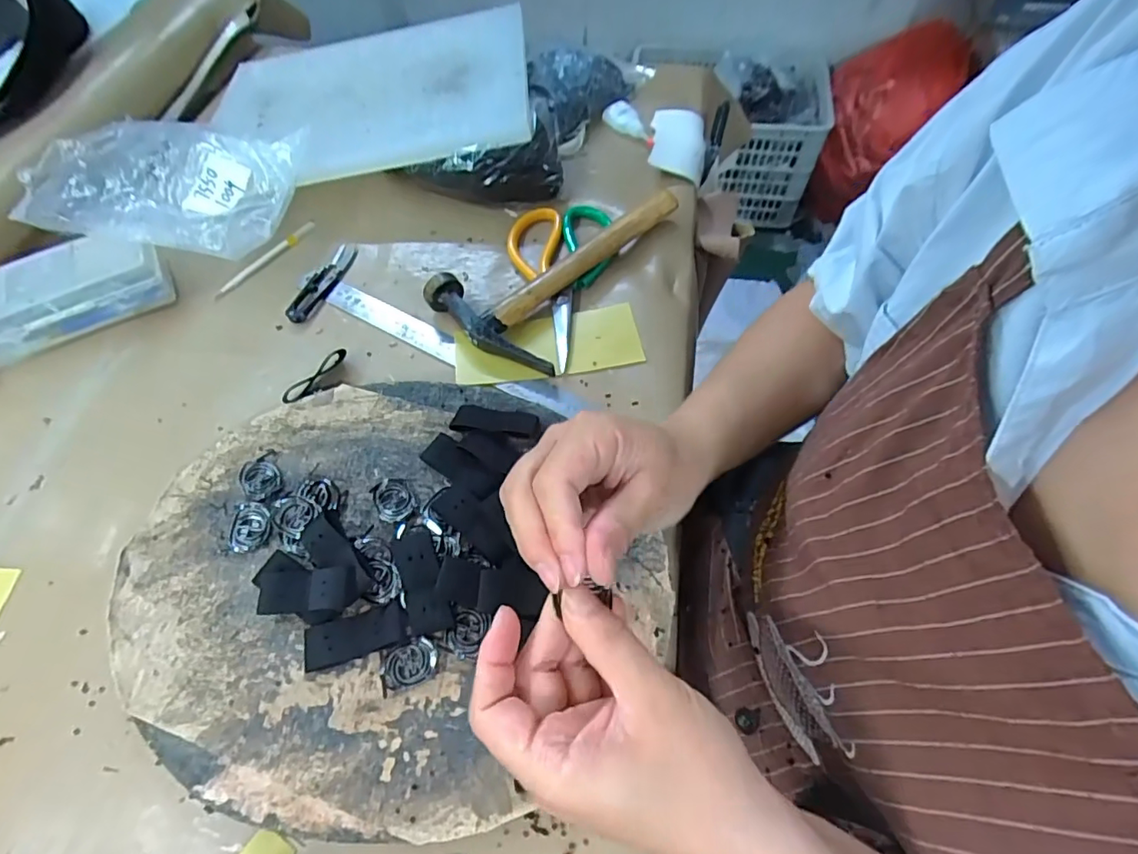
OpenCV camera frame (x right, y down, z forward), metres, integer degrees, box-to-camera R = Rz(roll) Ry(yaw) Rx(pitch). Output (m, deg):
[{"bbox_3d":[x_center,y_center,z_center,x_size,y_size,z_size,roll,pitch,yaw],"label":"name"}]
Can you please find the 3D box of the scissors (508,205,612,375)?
[{"bbox_3d":[-0.012,-0.140,0.498,0.096,0.015,0.202,2,58,4],"label":"scissors"}]

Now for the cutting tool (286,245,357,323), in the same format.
[{"bbox_3d":[-0.231,-0.138,0.519,0.029,0.010,0.102,17,61,13],"label":"cutting tool"}]

